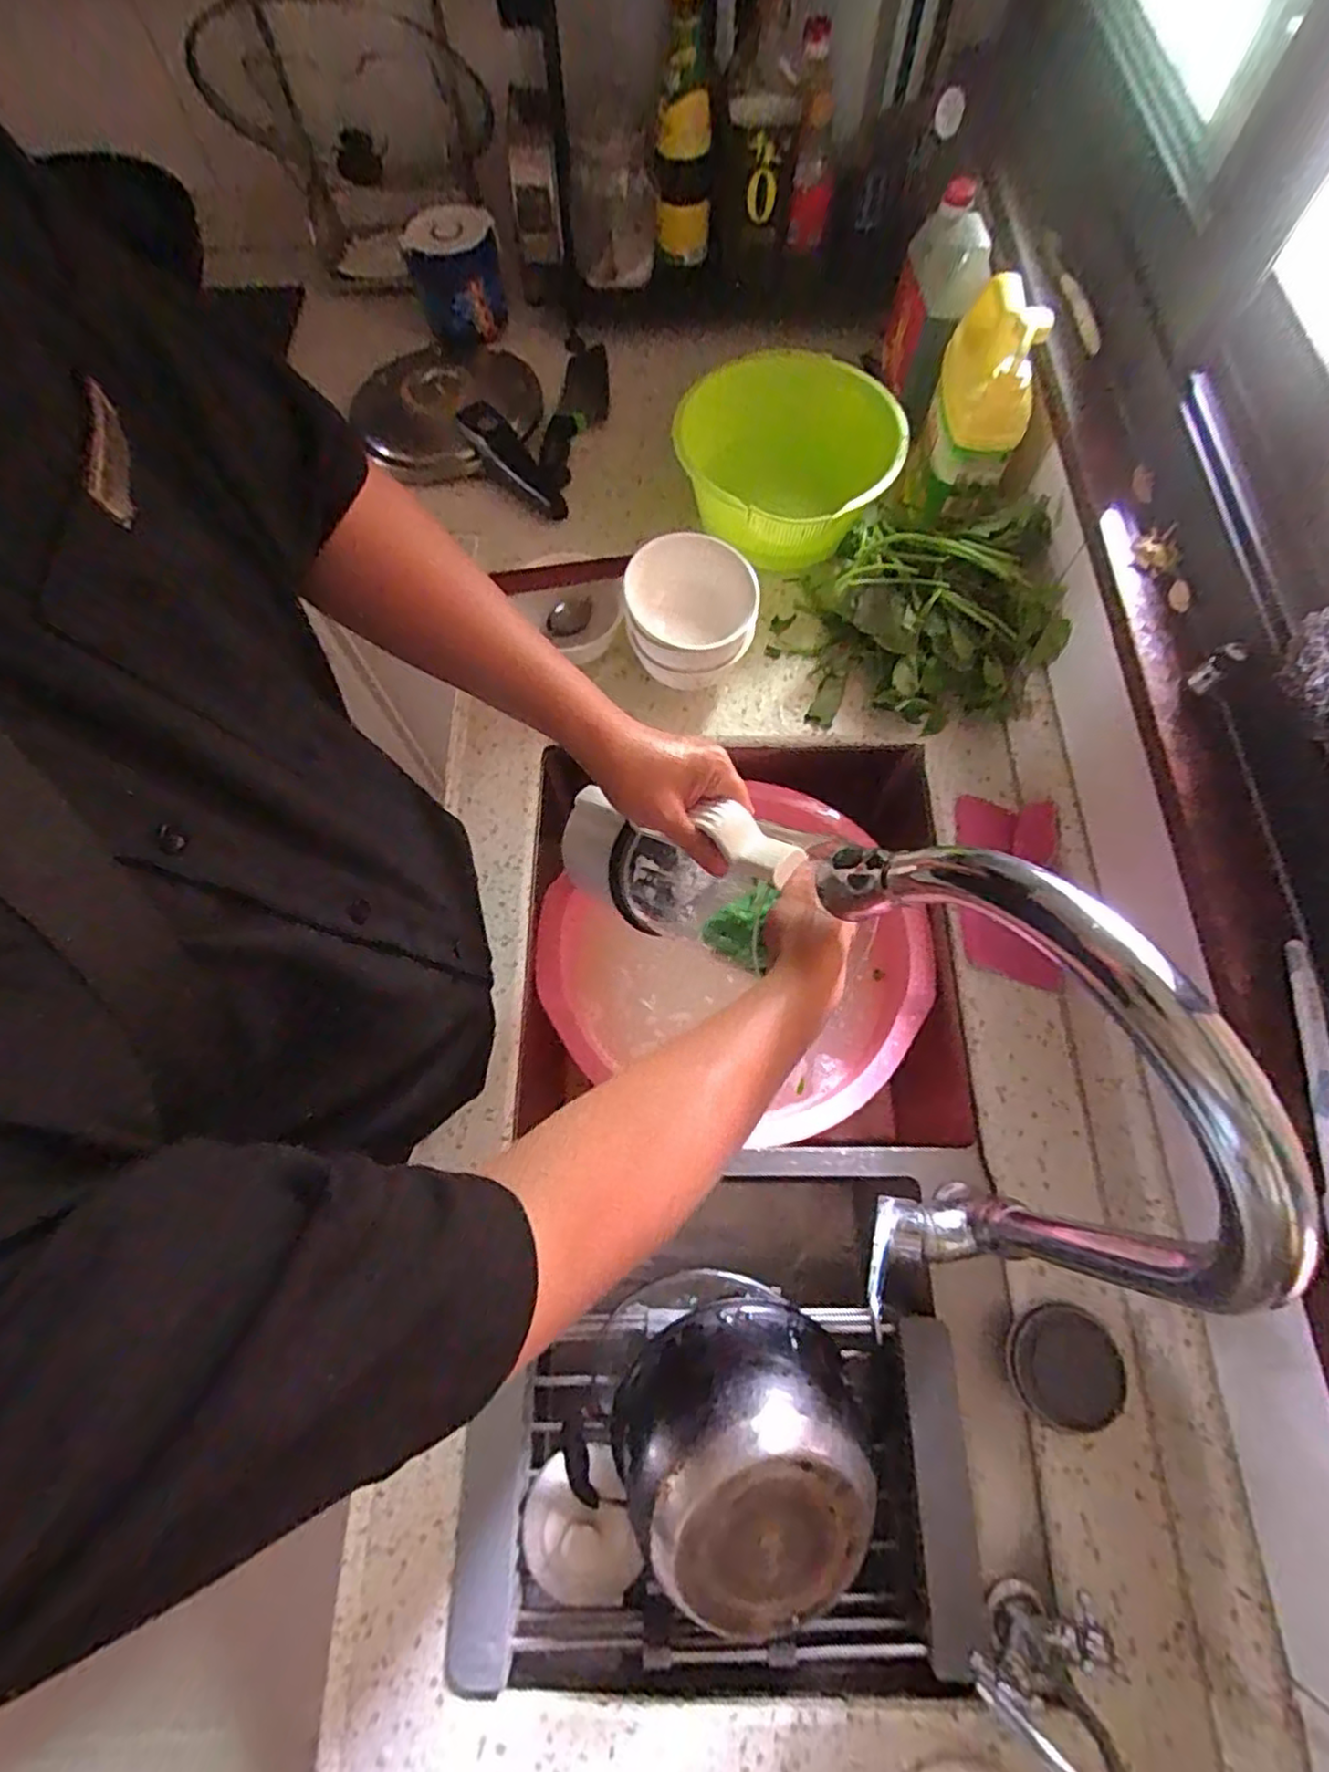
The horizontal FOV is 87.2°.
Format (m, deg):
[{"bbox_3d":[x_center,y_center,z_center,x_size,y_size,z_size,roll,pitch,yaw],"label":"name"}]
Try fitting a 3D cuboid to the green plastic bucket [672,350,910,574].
[{"bbox_3d":[0.133,-0.453,0.757,0.206,0.121,0.205,0,69,1],"label":"green plastic bucket"}]

